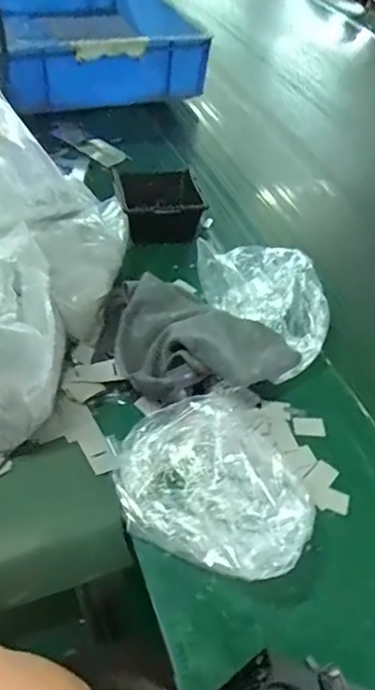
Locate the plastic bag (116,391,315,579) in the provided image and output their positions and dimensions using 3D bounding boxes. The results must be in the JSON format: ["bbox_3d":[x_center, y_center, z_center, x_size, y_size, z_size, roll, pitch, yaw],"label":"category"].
[{"bbox_3d":[0.028,0.128,0.502,0.167,0.052,0.186,-14,50,-20],"label":"plastic bag"}]

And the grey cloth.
[{"bbox_3d":[-0.006,-0.003,0.609,0.156,0.062,0.196,-31,57,-32],"label":"grey cloth"}]

